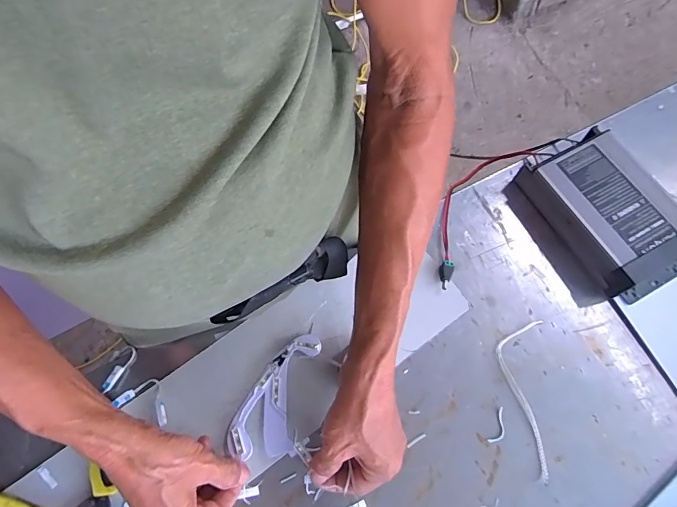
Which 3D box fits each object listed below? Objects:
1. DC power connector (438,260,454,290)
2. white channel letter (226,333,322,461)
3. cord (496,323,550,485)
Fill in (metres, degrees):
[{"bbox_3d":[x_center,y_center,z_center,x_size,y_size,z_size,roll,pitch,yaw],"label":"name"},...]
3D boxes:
[{"bbox_3d":[0.122,0.025,0.484,0.015,0.013,0.035,12,72,4],"label":"DC power connector"},{"bbox_3d":[-0.059,0.149,0.440,0.065,0.015,0.133,22,72,8],"label":"white channel letter"},{"bbox_3d":[0.193,0.149,0.446,0.048,0.007,0.159,6,71,2],"label":"cord"}]

